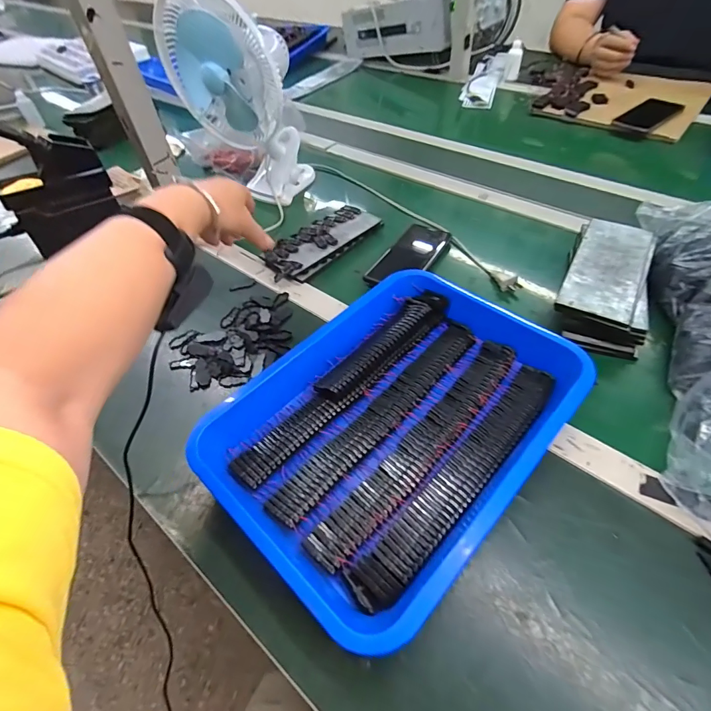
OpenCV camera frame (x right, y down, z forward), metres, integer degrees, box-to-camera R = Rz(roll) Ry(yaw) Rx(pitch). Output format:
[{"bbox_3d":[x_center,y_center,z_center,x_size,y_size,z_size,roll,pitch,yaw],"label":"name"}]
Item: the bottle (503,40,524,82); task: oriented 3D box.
[{"bbox_3d":[0.413,-0.767,1.063,0.042,0.081,0.032,11,52,14],"label":"bottle"}]

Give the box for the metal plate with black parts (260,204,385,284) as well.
[{"bbox_3d":[-0.054,-0.183,0.652,0.082,0.022,0.208,32,58,28],"label":"metal plate with black parts"}]

